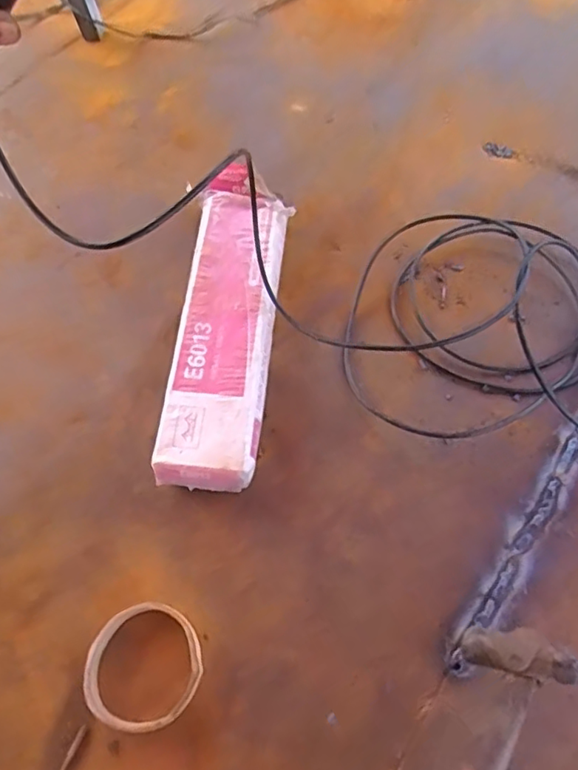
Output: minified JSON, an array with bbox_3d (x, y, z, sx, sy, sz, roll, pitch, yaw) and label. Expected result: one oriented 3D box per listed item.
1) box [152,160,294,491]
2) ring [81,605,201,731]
[{"bbox_3d":[-0.062,-0.062,0.569,0.096,0.044,0.326,6,64,4],"label":"box"},{"bbox_3d":[-0.113,0.219,0.453,0.089,0.020,0.087,0,64,1],"label":"ring"}]

